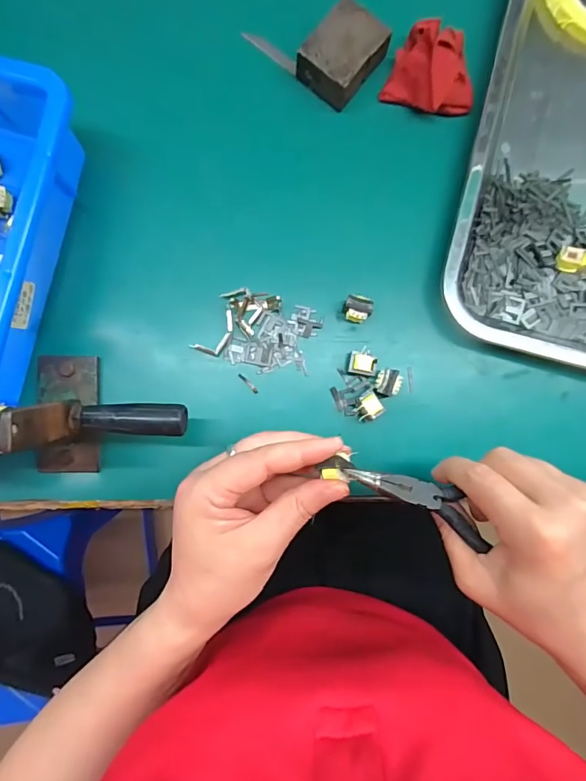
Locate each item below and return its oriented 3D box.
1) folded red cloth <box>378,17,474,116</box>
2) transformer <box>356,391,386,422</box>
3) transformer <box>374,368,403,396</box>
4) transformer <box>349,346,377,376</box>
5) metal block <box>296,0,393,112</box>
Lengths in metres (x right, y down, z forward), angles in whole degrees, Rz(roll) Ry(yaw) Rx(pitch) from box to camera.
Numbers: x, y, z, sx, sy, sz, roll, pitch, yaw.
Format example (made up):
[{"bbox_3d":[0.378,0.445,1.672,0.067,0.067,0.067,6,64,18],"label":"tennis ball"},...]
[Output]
[{"bbox_3d":[0.107,-0.234,0.320,0.063,0.032,0.055,22,88,-4],"label":"folded red cloth"},{"bbox_3d":[0.053,0.012,0.314,0.018,0.016,0.017,-28,92,-4],"label":"transformer"},{"bbox_3d":[0.068,-0.006,0.315,0.017,0.014,0.019,23,88,-4],"label":"transformer"},{"bbox_3d":[0.050,-0.021,0.315,0.019,0.015,0.018,10,89,-4],"label":"transformer"},{"bbox_3d":[0.035,-0.239,0.312,0.043,0.022,0.057,42,87,-3],"label":"metal block"}]

